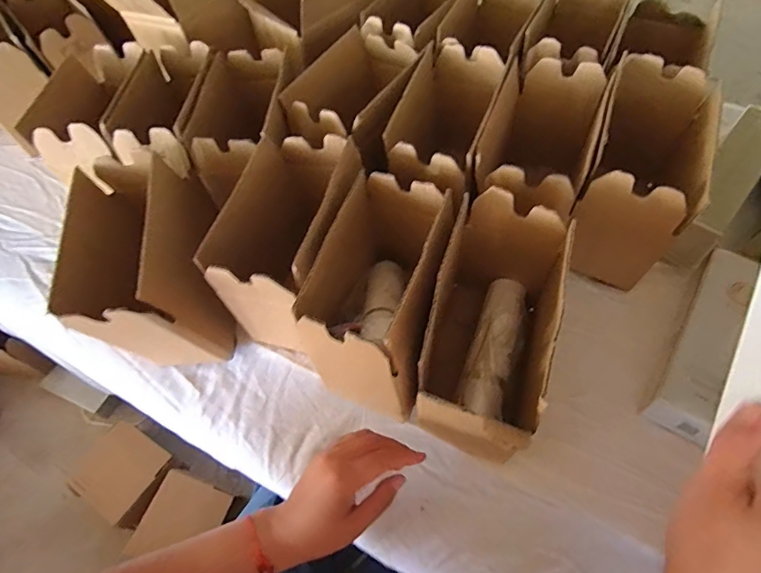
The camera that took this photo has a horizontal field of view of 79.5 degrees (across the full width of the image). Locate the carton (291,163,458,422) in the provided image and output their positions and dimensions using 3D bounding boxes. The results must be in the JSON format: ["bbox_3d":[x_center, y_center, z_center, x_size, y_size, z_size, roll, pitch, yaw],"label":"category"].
[{"bbox_3d":[0.001,0.011,0.481,0.108,0.167,0.183,18,60,15],"label":"carton"}]

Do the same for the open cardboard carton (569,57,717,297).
[{"bbox_3d":[0.285,-0.126,0.523,0.100,0.155,0.201,19,60,16],"label":"open cardboard carton"}]

